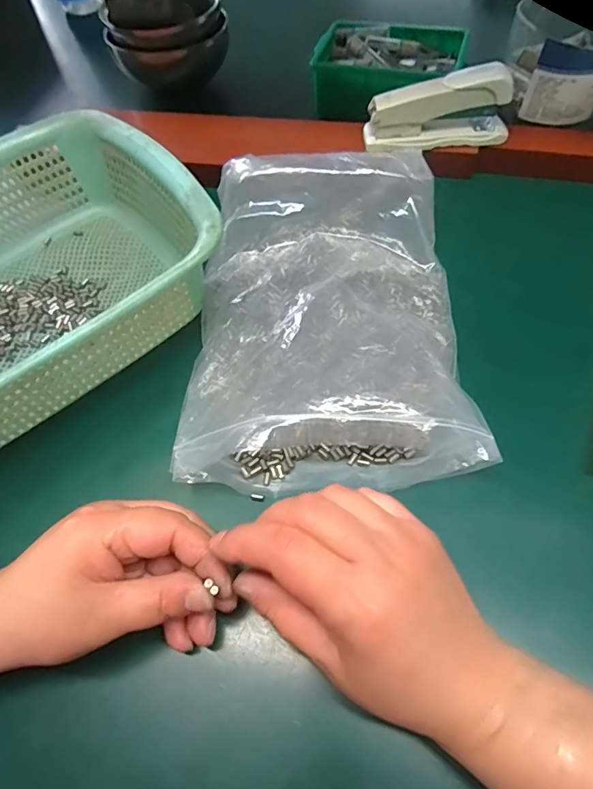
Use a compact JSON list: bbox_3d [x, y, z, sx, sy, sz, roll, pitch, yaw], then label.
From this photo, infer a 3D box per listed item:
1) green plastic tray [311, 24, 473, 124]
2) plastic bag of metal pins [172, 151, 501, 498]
[{"bbox_3d":[0.095,-0.333,0.481,0.146,0.049,0.105,11,61,9],"label":"green plastic tray"},{"bbox_3d":[0.019,-0.064,0.317,0.178,0.066,0.239,-2,60,2],"label":"plastic bag of metal pins"}]

